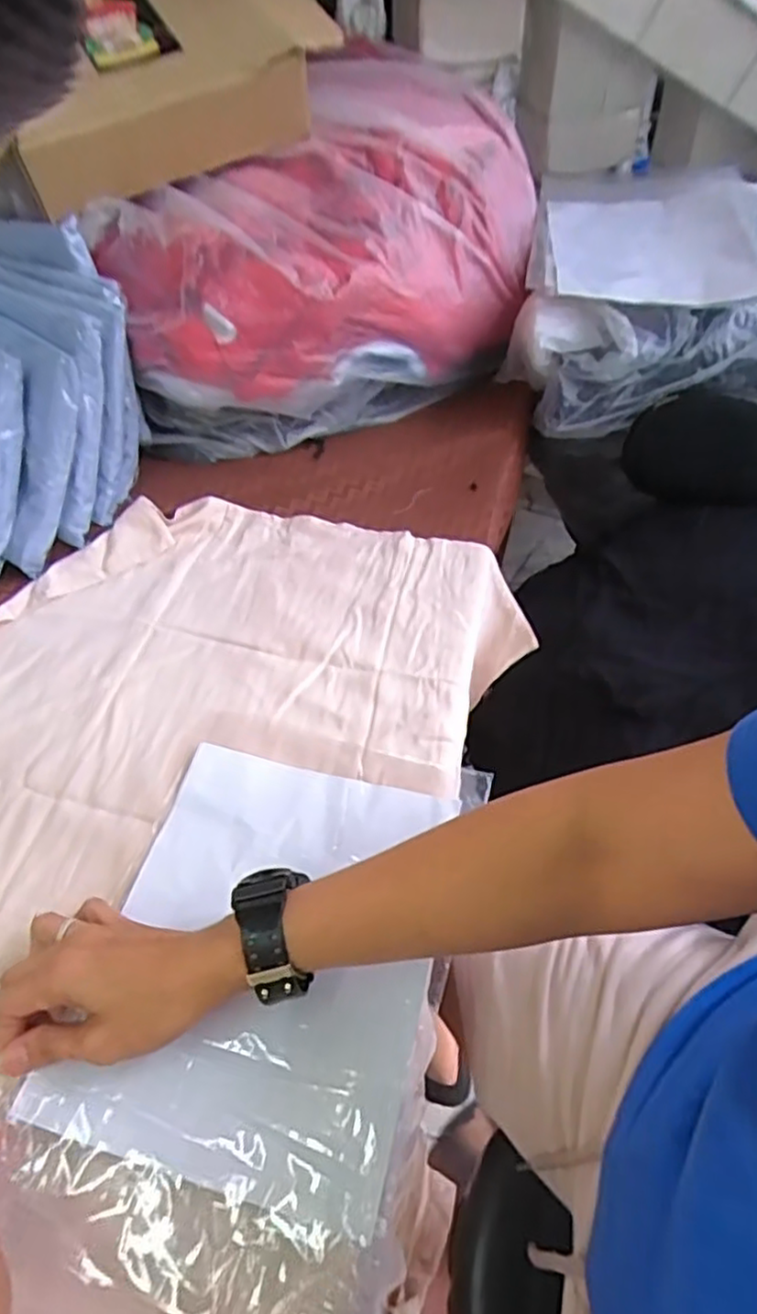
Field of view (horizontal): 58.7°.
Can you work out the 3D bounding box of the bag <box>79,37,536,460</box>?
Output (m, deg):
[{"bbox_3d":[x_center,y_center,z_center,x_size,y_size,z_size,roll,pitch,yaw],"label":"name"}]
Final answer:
[{"bbox_3d":[-0.039,-0.417,0.725,0.277,0.248,0.506,32,59,26],"label":"bag"}]

